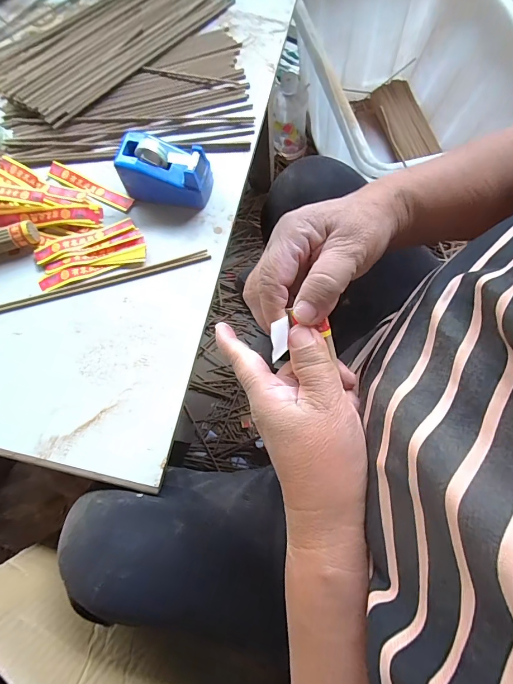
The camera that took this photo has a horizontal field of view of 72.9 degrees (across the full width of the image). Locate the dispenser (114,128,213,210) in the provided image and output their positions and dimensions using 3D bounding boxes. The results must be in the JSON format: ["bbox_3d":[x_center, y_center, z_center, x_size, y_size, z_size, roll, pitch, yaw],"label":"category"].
[{"bbox_3d":[-0.105,-0.202,0.406,0.099,0.056,0.054,10,75,5],"label":"dispenser"}]

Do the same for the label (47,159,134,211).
[{"bbox_3d":[-0.210,-0.195,0.434,0.122,0.009,0.021,29,77,10],"label":"label"}]

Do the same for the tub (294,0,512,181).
[{"bbox_3d":[0.320,-0.542,0.792,0.441,0.311,0.528,-15,74,-2],"label":"tub"}]

